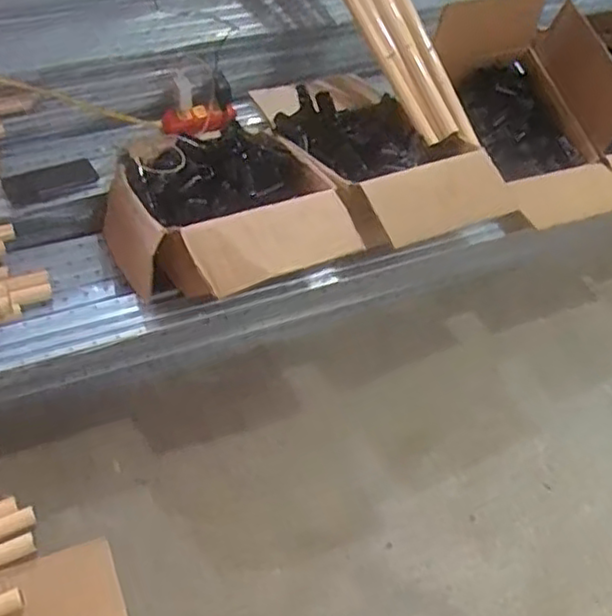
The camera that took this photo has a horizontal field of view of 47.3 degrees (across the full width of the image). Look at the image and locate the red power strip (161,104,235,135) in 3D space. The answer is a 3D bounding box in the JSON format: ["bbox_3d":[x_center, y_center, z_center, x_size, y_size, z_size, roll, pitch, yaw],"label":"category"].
[{"bbox_3d":[-0.233,-0.407,1.513,0.155,0.058,0.033,-4,50,-10],"label":"red power strip"}]

